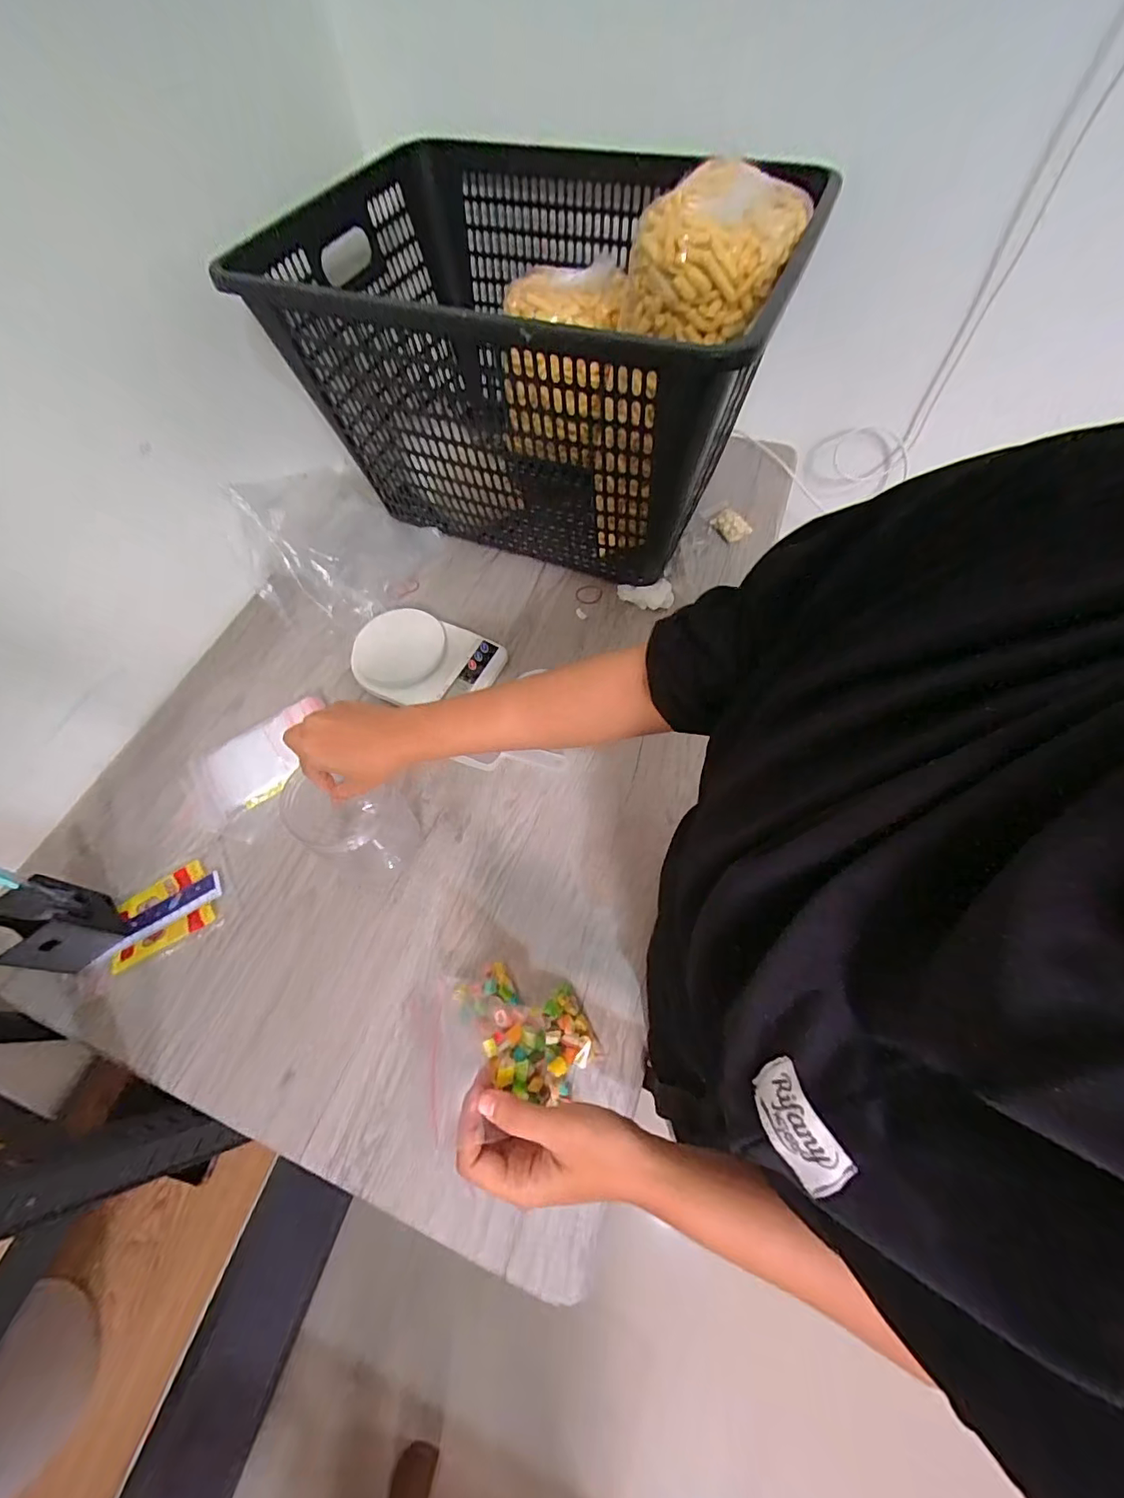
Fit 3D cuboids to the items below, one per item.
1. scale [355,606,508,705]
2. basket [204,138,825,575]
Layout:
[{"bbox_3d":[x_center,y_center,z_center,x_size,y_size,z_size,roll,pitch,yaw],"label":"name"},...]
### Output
[{"bbox_3d":[-0.166,-0.108,0.610,0.176,0.033,0.121,16,65,10],"label":"scale"},{"bbox_3d":[-0.027,-0.491,0.644,0.538,0.297,0.440,22,66,12],"label":"basket"}]

